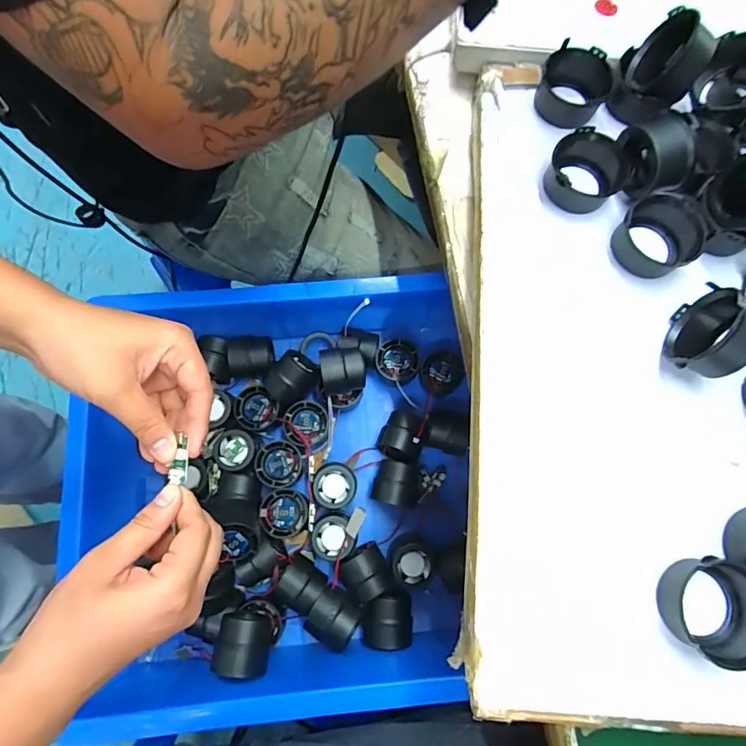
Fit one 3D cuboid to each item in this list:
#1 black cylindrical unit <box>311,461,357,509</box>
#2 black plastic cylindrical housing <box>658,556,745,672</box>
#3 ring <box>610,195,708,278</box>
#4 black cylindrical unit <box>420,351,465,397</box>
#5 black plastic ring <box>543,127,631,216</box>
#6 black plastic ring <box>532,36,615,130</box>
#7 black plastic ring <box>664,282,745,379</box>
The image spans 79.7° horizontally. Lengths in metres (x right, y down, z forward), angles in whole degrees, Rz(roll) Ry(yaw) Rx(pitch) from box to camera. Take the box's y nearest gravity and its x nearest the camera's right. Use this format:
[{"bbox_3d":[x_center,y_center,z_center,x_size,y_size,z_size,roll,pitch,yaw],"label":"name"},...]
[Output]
[{"bbox_3d":[-0.043,0.131,0.520,0.047,0.043,0.049,0,75,-2],"label":"black cylindrical unit"},{"bbox_3d":[0.192,0.132,0.250,0.046,0.031,0.052,13,75,2],"label":"black plastic cylindrical housing"},{"bbox_3d":[0.197,-0.096,0.307,0.047,0.028,0.046,0,75,-2],"label":"ring"},{"bbox_3d":[0.087,0.002,0.554,0.050,0.038,0.046,0,75,-2],"label":"black cylindrical unit"},{"bbox_3d":[0.153,-0.145,0.319,0.051,0.025,0.047,0,75,-2],"label":"black plastic ring"},{"bbox_3d":[0.149,-0.214,0.334,0.049,0.027,0.047,0,75,-2],"label":"black plastic ring"},{"bbox_3d":[0.211,-0.024,0.280,0.028,0.048,0.053,34,101,-7],"label":"black plastic ring"}]

